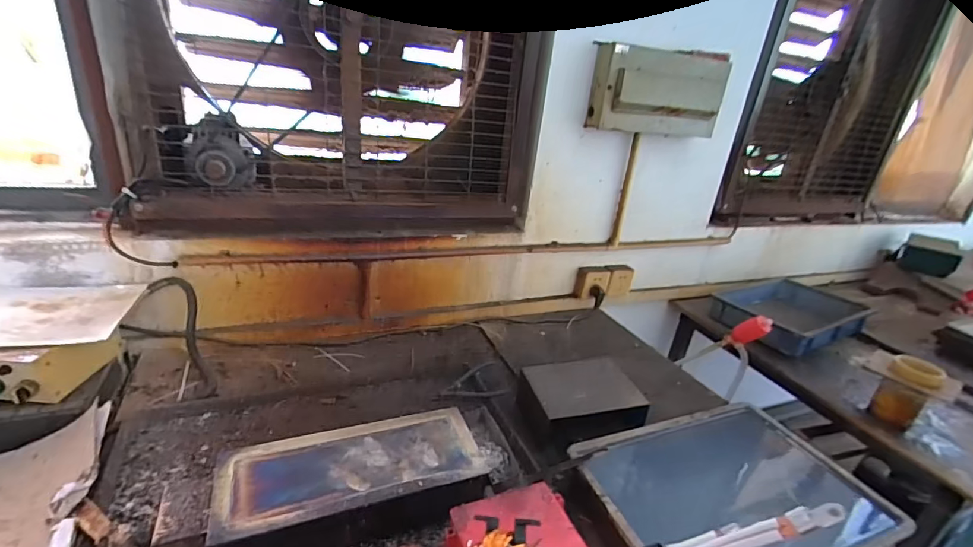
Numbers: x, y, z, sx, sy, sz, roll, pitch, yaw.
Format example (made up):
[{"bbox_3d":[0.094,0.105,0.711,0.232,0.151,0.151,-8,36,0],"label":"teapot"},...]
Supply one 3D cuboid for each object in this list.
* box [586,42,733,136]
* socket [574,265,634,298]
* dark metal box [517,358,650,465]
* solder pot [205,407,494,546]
[{"bbox_3d":[0.424,-0.447,1.108,0.349,0.190,0.111,-6,27,-29],"label":"box"},{"bbox_3d":[0.350,0.028,1.317,0.189,0.093,0.053,-1,25,-20],"label":"socket"},{"bbox_3d":[0.180,0.264,0.872,0.205,0.112,0.168,-1,25,-21],"label":"dark metal box"},{"bbox_3d":[-0.180,0.297,0.633,0.343,0.094,0.158,-3,25,-23],"label":"solder pot"}]

